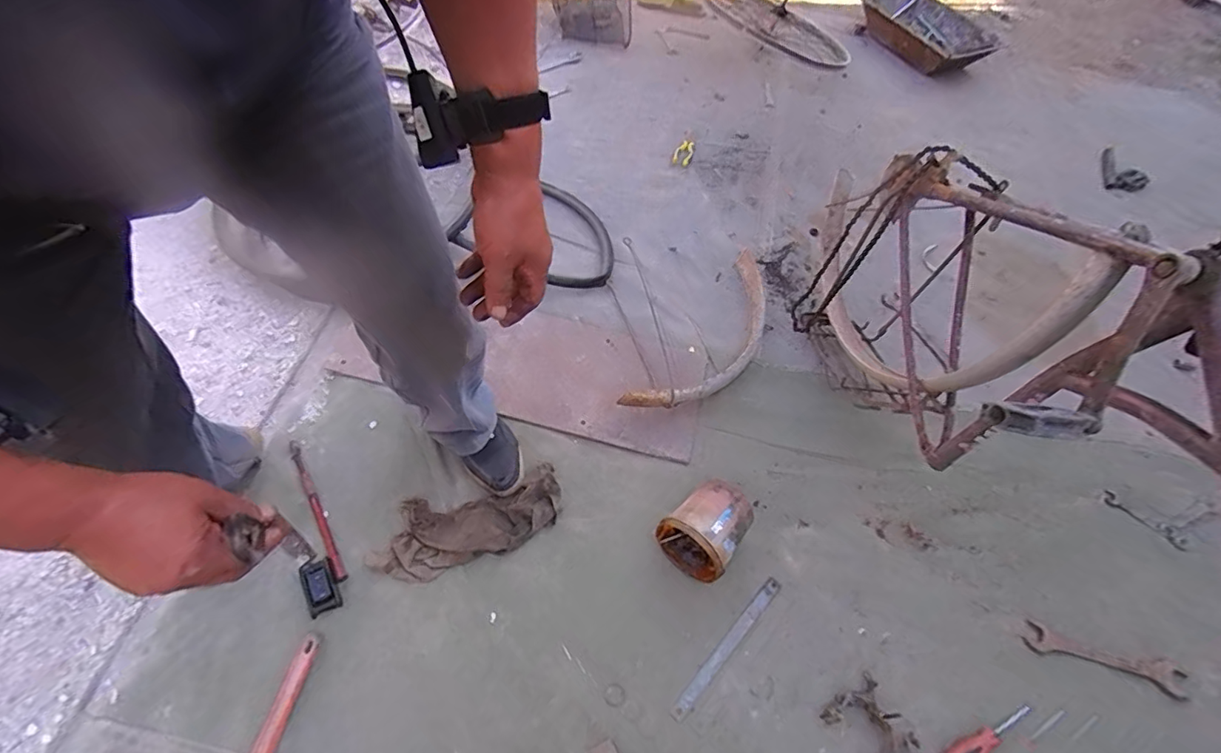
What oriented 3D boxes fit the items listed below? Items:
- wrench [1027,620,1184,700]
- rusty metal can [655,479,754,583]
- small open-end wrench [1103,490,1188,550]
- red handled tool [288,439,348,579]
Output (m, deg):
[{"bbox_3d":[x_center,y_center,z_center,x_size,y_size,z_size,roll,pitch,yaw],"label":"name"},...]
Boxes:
[{"bbox_3d":[0.798,0.458,0.839,0.226,0.014,0.050,17,58,9],"label":"wrench"},{"bbox_3d":[0.168,0.259,0.878,0.140,0.114,0.114,-38,69,-24],"label":"rusty metal can"},{"bbox_3d":[0.998,0.269,0.965,0.026,0.013,0.137,-39,66,-24],"label":"small open-end wrench"},{"bbox_3d":[-0.515,0.225,0.898,0.018,0.011,0.294,-28,62,-19],"label":"red handled tool"}]

